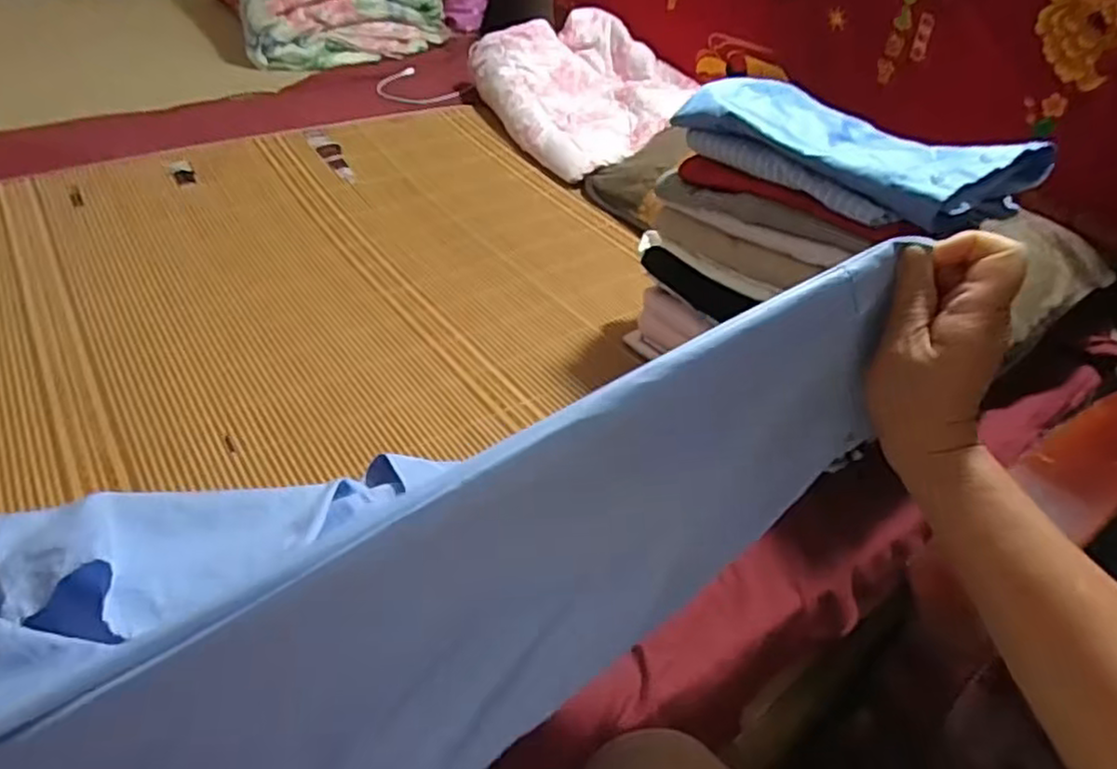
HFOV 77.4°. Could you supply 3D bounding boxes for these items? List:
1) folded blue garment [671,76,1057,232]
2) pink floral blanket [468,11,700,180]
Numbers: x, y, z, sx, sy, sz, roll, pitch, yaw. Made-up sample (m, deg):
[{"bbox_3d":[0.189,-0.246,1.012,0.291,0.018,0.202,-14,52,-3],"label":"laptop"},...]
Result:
[{"bbox_3d":[0.270,-0.226,0.638,0.180,0.037,0.275,-30,51,-35],"label":"folded blue garment"},{"bbox_3d":[0.062,-0.519,1.235,0.317,0.158,0.408,-15,44,-23],"label":"pink floral blanket"}]

